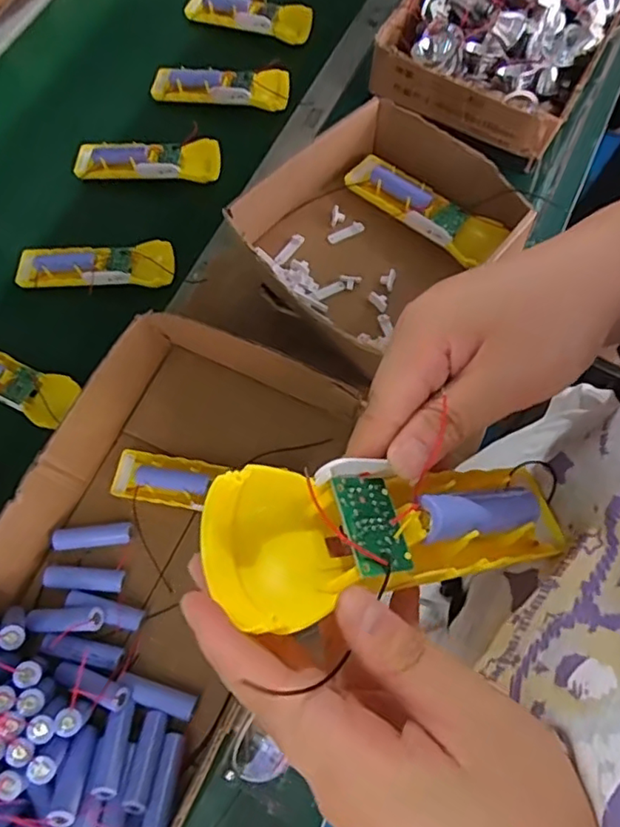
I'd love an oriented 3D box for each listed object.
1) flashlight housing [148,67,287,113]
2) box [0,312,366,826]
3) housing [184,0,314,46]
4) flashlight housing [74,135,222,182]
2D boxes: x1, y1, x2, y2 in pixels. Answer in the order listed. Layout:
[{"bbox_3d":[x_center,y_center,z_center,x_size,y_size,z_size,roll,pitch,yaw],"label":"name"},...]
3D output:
[{"bbox_3d":[-0.107,-0.397,0.710,0.167,0.021,0.045,9,69,5],"label":"flashlight housing"},{"bbox_3d":[-0.143,0.131,0.482,0.236,0.078,0.419,23,71,10],"label":"box"},{"bbox_3d":[-0.082,-0.516,0.761,0.171,0.024,0.045,14,69,7],"label":"housing"},{"bbox_3d":[-0.187,-0.290,0.673,0.168,0.022,0.049,1,68,2],"label":"flashlight housing"}]

